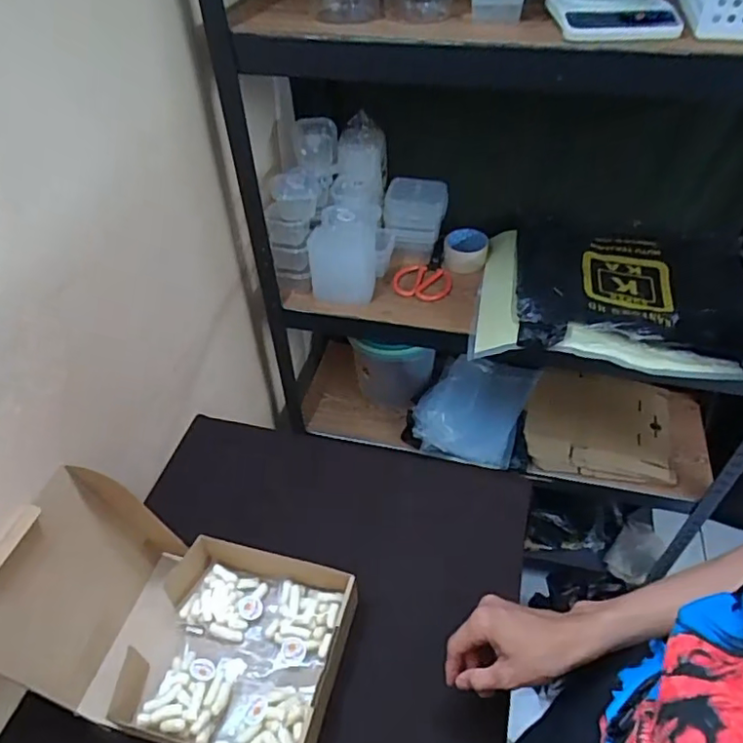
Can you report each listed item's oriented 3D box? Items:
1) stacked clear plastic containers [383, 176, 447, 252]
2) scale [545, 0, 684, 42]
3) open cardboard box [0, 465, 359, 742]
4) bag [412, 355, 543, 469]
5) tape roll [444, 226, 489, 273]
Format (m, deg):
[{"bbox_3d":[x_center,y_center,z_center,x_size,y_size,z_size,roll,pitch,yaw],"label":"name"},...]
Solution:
[{"bbox_3d":[0.085,-0.288,1.094,0.114,0.136,0.075,6,46,8],"label":"stacked clear plastic containers"},{"bbox_3d":[0.281,-0.449,0.690,0.131,0.039,0.176,-2,46,0],"label":"scale"},{"bbox_3d":[-0.217,0.278,0.639,0.336,0.199,0.221,10,47,12],"label":"open cardboard box"},{"bbox_3d":[0.230,0.072,1.266,0.217,0.066,0.265,18,49,18],"label":"bag"},{"bbox_3d":[0.183,-0.233,1.110,0.086,0.044,0.086,-1,46,1],"label":"tape roll"}]

